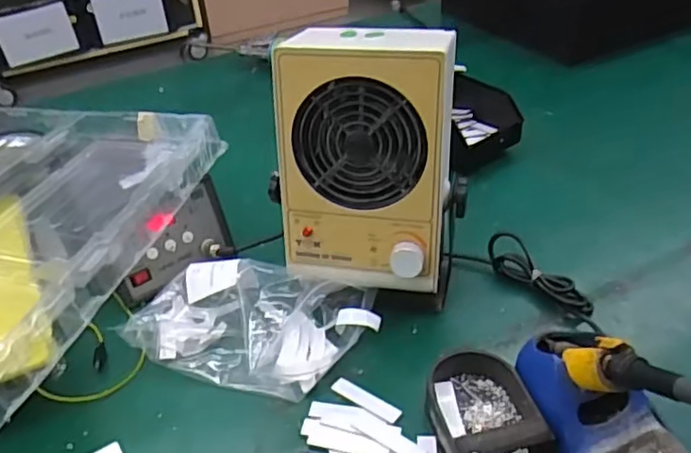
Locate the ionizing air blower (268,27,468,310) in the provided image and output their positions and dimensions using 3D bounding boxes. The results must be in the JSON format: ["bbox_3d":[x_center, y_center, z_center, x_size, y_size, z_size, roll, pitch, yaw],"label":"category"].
[{"bbox_3d":[0.025,-0.048,0.568,0.157,0.249,0.095,6,24,14],"label":"ionizing air blower"}]

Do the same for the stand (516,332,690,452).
[{"bbox_3d":[0.194,0.139,0.462,0.087,0.068,0.149,-13,39,-9],"label":"stand"}]

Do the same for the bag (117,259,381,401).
[{"bbox_3d":[-0.085,0.080,0.575,0.212,0.061,0.119,8,40,16],"label":"bag"}]

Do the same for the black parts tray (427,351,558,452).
[{"bbox_3d":[0.106,0.142,0.493,0.079,0.034,0.110,-12,39,-9],"label":"black parts tray"}]

